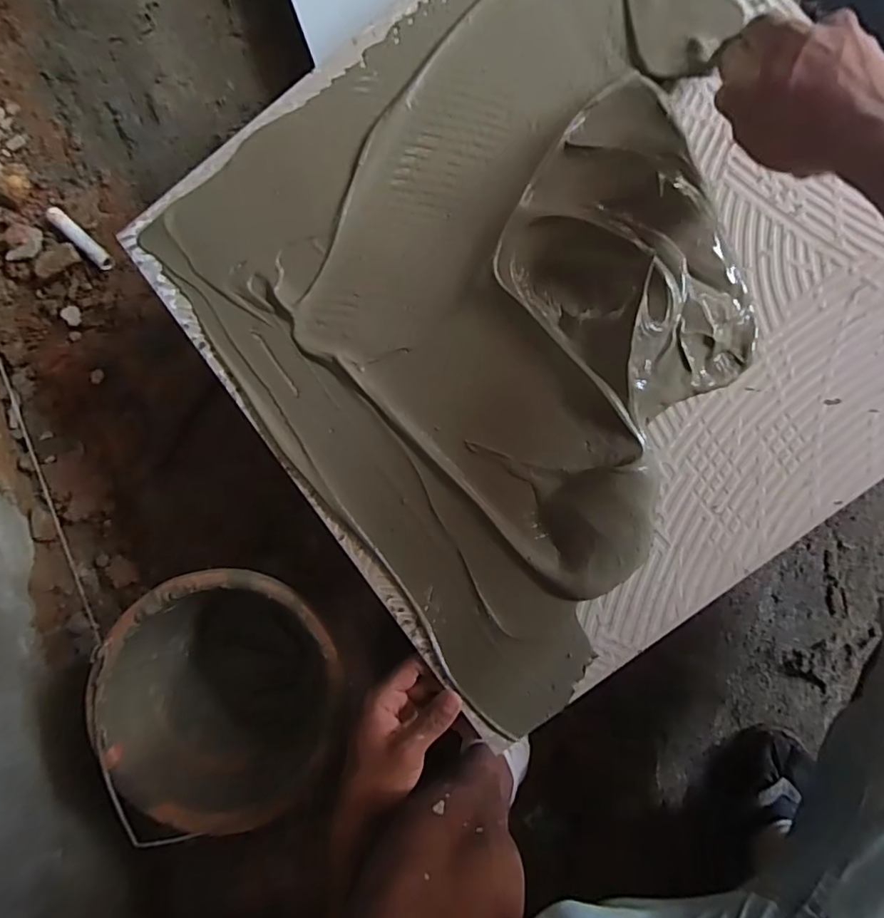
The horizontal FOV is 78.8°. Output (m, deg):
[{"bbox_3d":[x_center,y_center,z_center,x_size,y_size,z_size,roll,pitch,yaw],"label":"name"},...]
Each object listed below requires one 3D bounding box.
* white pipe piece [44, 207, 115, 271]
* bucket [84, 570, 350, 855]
[{"bbox_3d":[-0.476,-0.290,0.707,0.108,0.013,0.021,43,94,4],"label":"white pipe piece"},{"bbox_3d":[-0.226,0.250,0.605,0.263,0.176,0.242,0,91,6],"label":"bucket"}]

